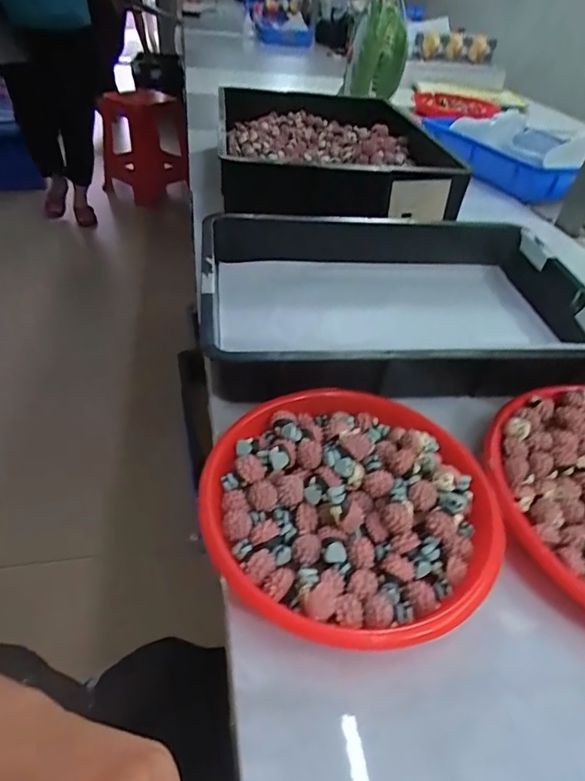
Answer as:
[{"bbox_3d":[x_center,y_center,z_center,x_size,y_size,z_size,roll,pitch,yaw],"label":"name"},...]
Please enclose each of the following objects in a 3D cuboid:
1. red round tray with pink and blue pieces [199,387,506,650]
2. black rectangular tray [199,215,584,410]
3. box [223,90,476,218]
[{"bbox_3d":[0.039,0.075,0.335,0.188,0.043,0.191,3,41,-3],"label":"red round tray with pink and blue pieces"},{"bbox_3d":[0.105,-0.097,0.517,0.388,0.074,0.247,-3,41,-10],"label":"black rectangular tray"},{"bbox_3d":[0.068,-0.417,0.841,0.368,0.083,0.584,-1,41,-7],"label":"box"}]

